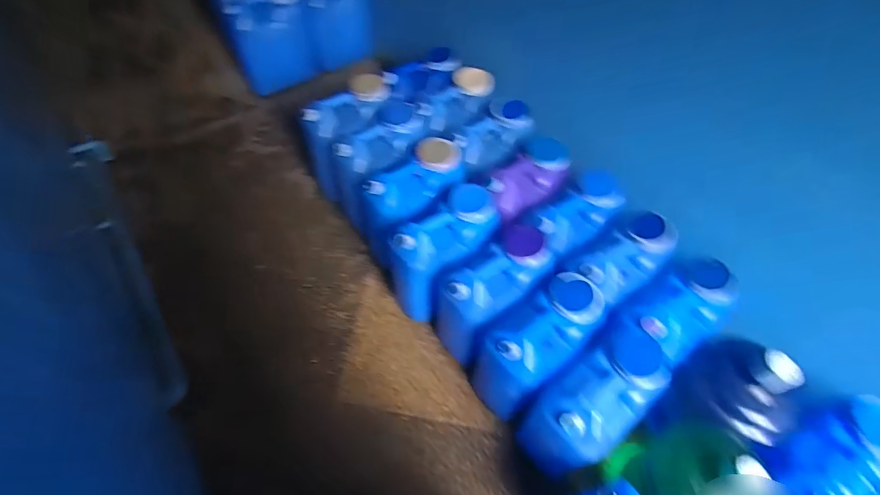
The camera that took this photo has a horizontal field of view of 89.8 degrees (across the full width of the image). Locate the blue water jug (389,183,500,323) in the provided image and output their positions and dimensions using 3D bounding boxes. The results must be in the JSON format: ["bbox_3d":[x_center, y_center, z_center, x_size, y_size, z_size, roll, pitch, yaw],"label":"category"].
[{"bbox_3d":[0.022,0.037,1.415,0.312,0.402,0.190,-35,64,-26],"label":"blue water jug"}]

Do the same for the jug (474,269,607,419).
[{"bbox_3d":[0.268,0.283,1.242,0.307,0.388,0.189,-31,62,-24],"label":"jug"}]

